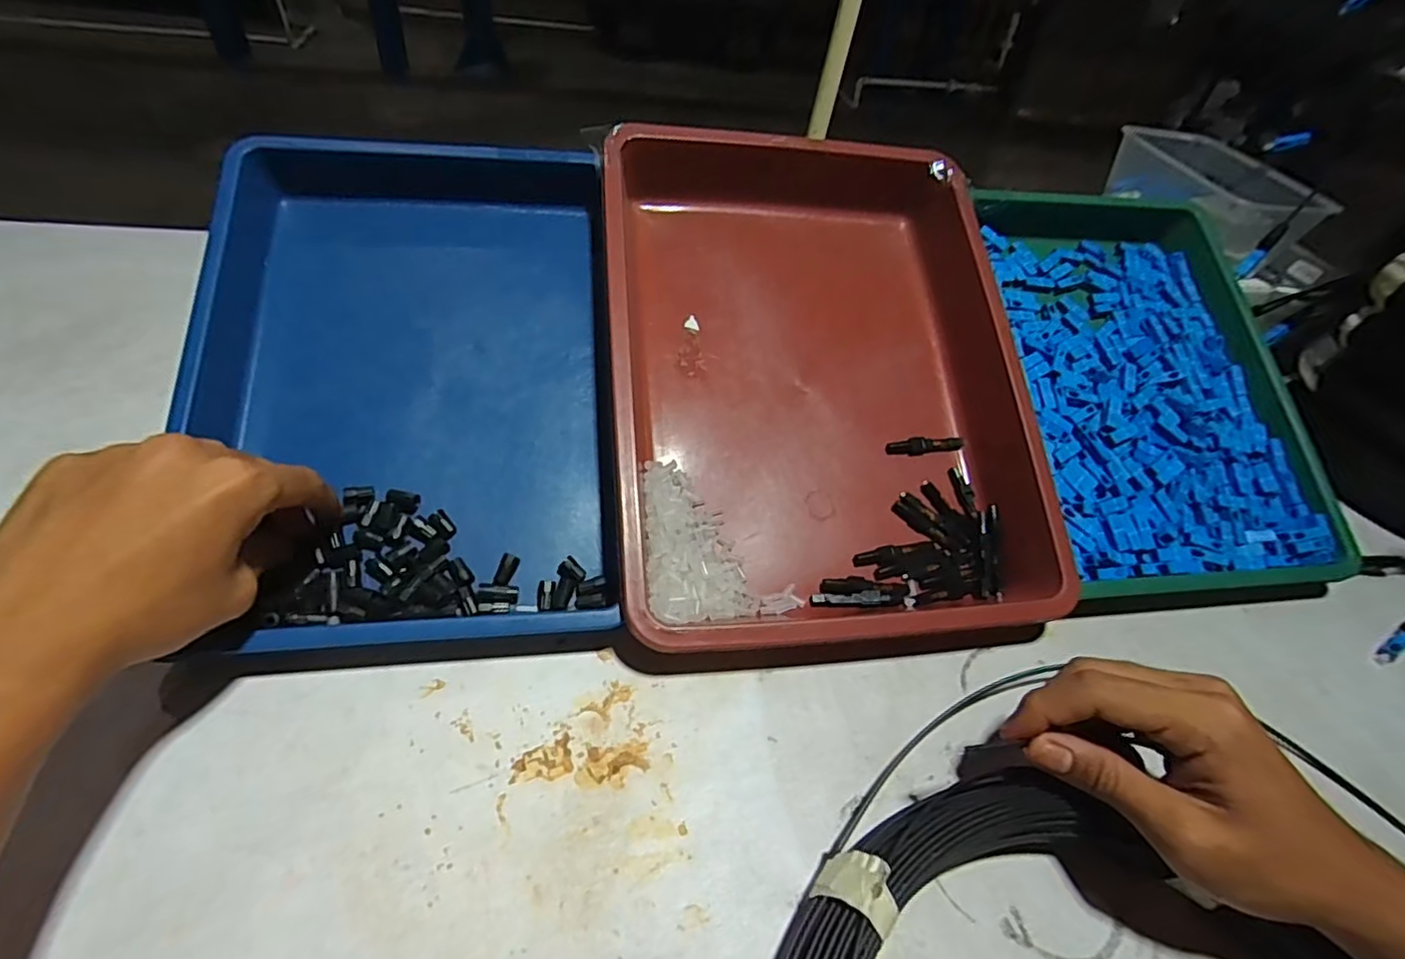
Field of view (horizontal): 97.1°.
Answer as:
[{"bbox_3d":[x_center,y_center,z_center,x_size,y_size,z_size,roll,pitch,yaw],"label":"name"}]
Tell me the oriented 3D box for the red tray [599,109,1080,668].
[{"bbox_3d":[0.074,-0.074,0.409,0.264,0.060,0.350,-3,70,-11],"label":"red tray"}]

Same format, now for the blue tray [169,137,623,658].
[{"bbox_3d":[-0.176,-0.073,0.375,0.217,0.047,0.345,-2,69,-12],"label":"blue tray"}]

